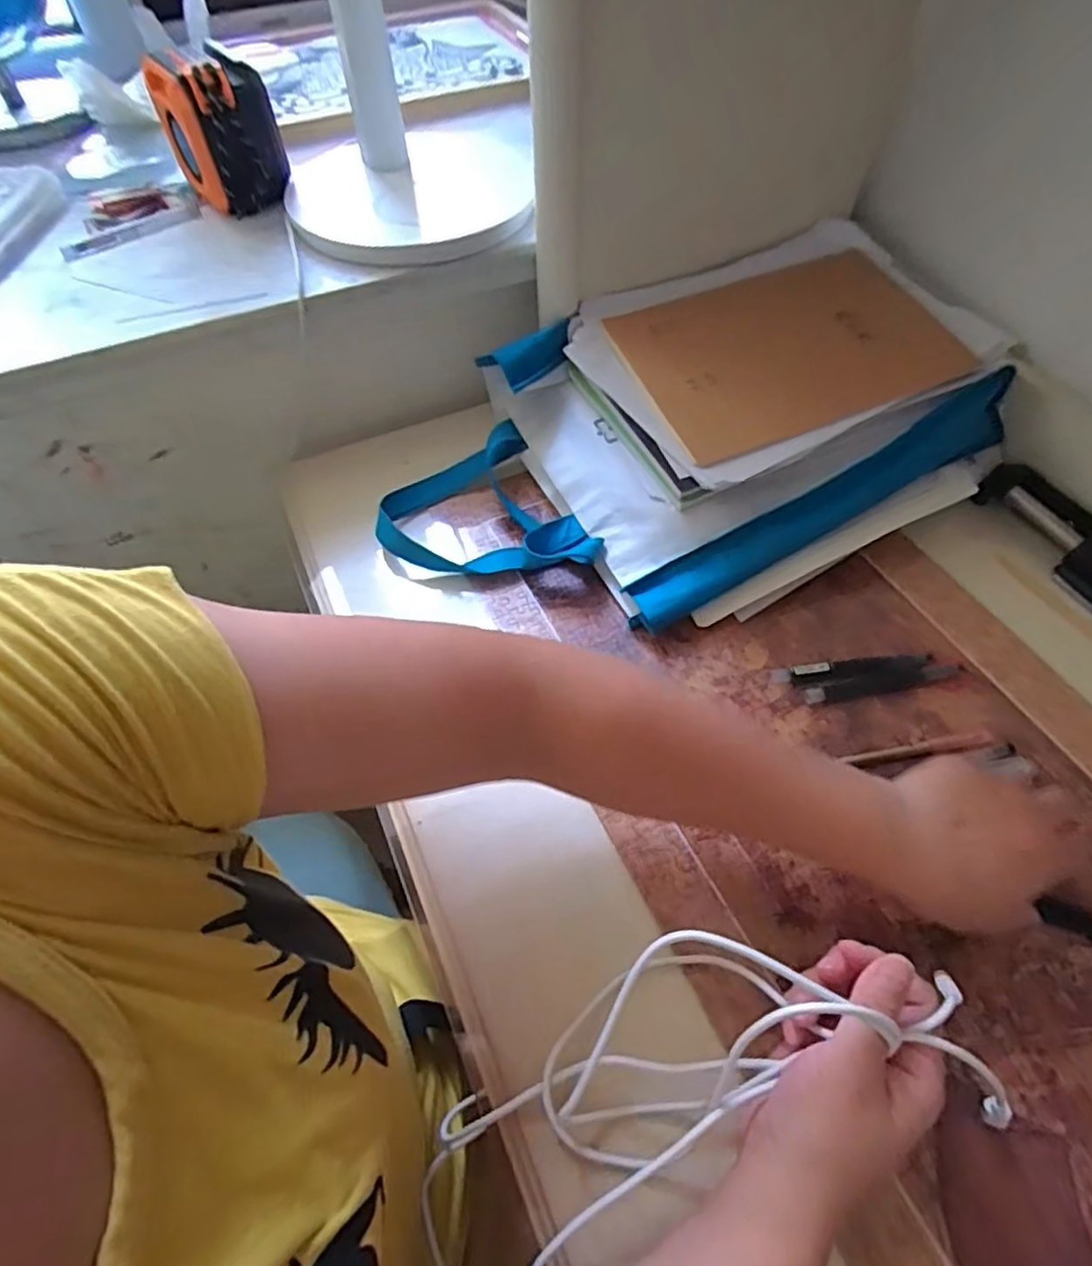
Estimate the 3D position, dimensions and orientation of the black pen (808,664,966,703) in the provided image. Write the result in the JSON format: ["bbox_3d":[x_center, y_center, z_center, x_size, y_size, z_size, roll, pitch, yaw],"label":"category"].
[{"bbox_3d":[0.237,0.035,0.467,0.112,0.007,0.015,-10,56,-6],"label":"black pen"}]

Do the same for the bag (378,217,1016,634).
[{"bbox_3d":[0.119,-0.161,0.541,0.506,0.070,0.296,-28,68,-2],"label":"bag"}]

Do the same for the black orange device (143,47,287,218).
[{"bbox_3d":[-0.274,-0.425,0.561,0.071,0.099,0.100,-32,61,-19],"label":"black orange device"}]

